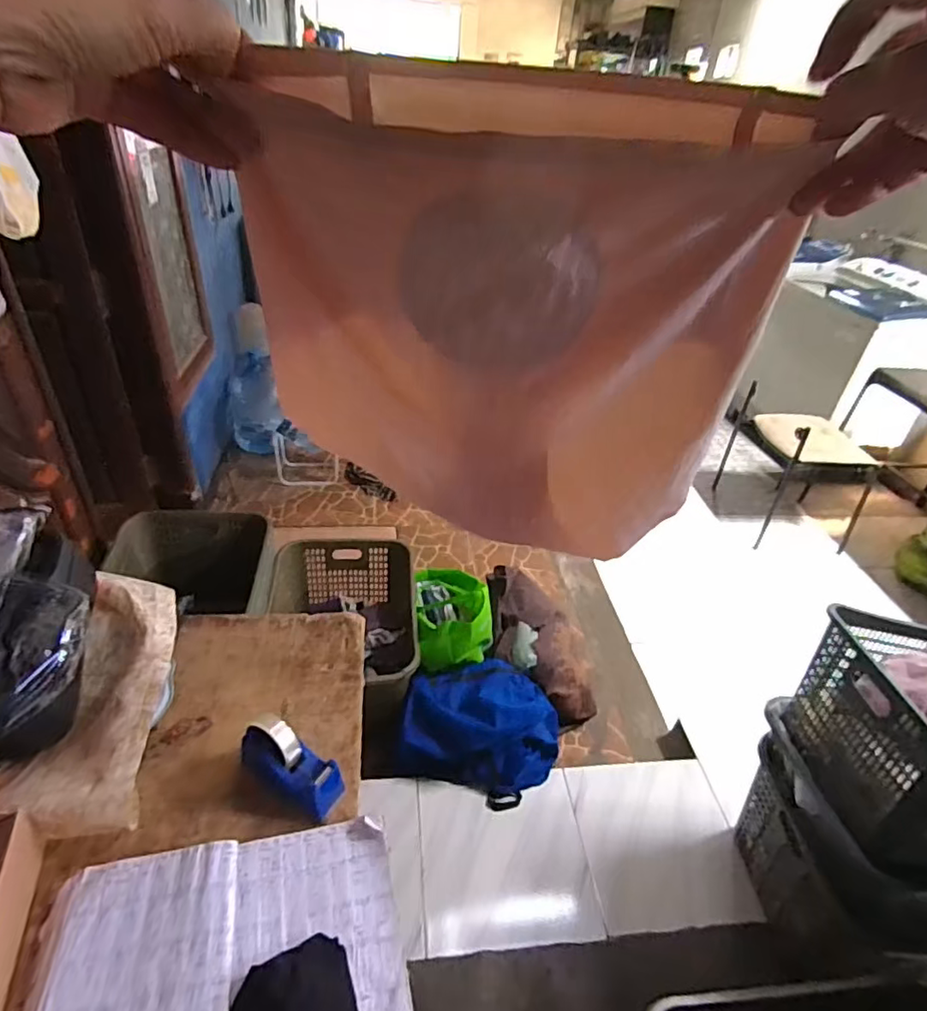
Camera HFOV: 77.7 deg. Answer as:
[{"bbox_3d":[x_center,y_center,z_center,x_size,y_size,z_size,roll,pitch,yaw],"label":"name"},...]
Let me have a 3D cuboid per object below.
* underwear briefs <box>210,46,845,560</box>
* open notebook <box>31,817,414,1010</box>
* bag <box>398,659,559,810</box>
[{"bbox_3d":[0.022,-0.085,0.308,0.259,0.218,0.038,4,36,-1],"label":"underwear briefs"},{"bbox_3d":[-0.277,0.552,0.669,0.410,0.030,0.298,-2,40,-14],"label":"open notebook"},{"bbox_3d":[0.048,0.594,1.525,0.403,0.206,0.298,12,36,10],"label":"bag"}]

